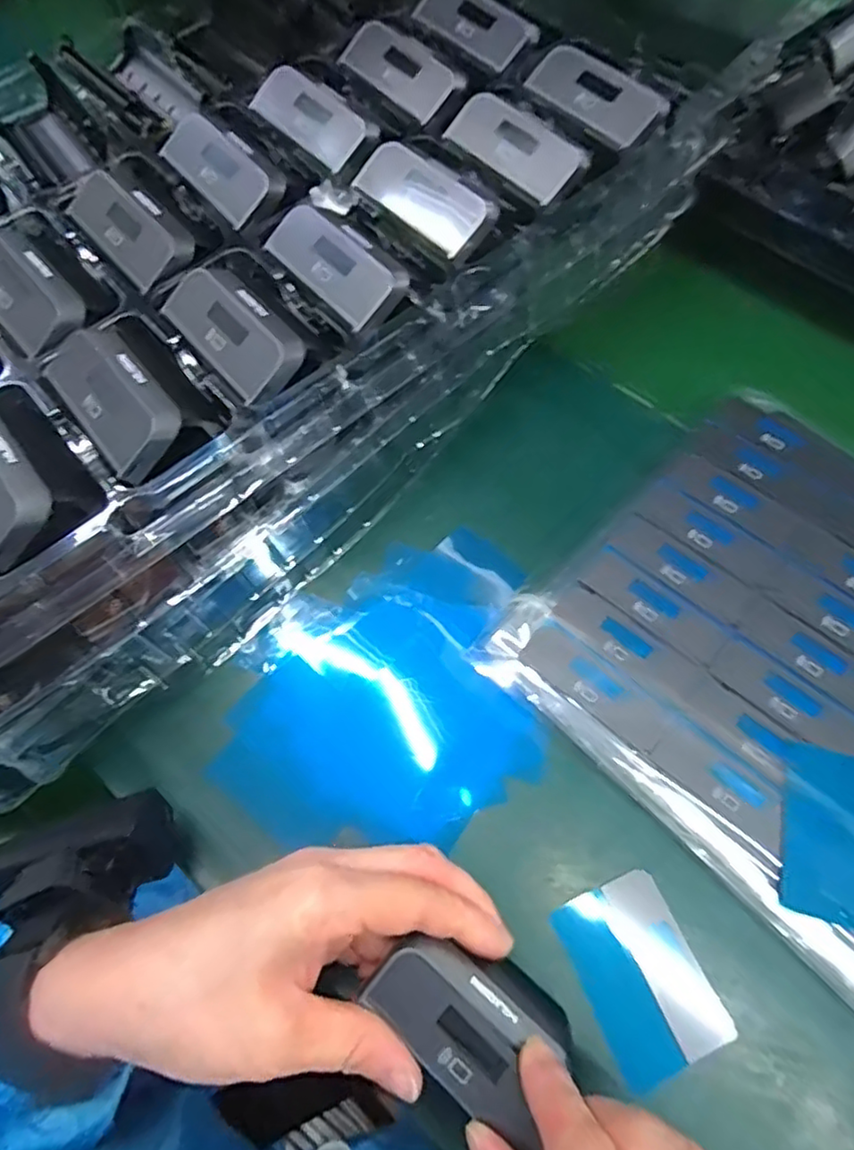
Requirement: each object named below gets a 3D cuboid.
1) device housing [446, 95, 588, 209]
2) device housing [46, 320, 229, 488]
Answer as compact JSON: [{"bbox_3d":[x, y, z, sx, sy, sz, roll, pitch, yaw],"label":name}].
[{"bbox_3d":[0.045,-0.215,0.316,0.076,0.012,0.034,44,99,20],"label":"device housing"},{"bbox_3d":[-0.124,-0.079,0.259,0.050,0.015,0.083,-38,71,-15],"label":"device housing"}]

